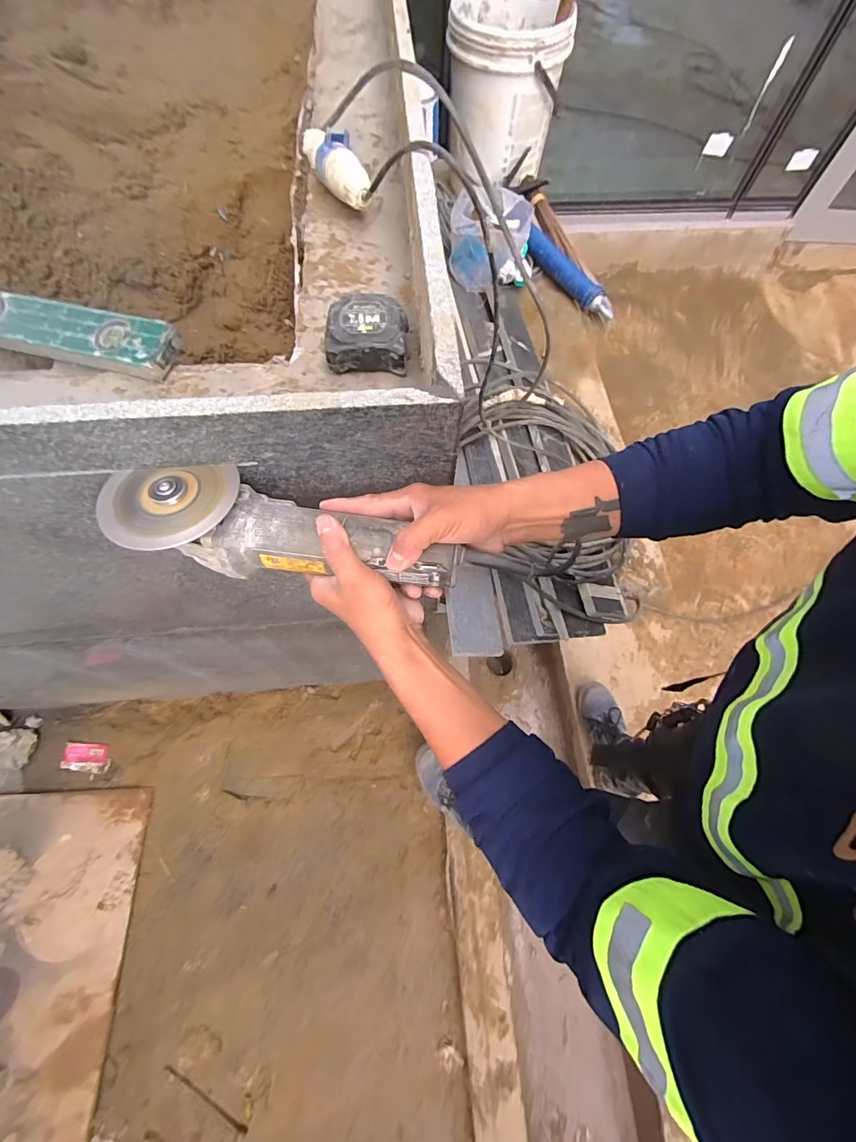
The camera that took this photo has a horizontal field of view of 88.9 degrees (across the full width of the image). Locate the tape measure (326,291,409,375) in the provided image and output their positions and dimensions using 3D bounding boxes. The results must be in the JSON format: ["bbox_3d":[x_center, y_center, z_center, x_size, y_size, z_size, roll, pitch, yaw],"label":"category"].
[{"bbox_3d":[-0.065,-0.252,0.463,0.084,0.039,0.076,1,66,-2],"label":"tape measure"}]

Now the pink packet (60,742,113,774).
[{"bbox_3d":[-0.942,0.515,1.207,0.130,0.019,0.070,6,66,1],"label":"pink packet"}]

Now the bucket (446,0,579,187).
[{"bbox_3d":[0.199,-1.290,1.158,0.296,0.274,0.300,5,66,0],"label":"bucket"}]

